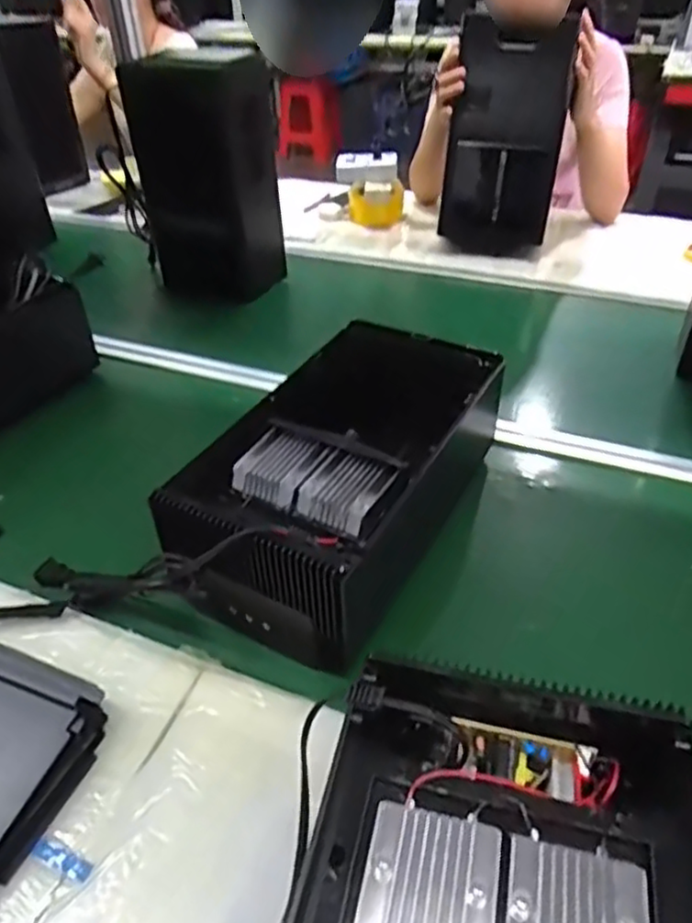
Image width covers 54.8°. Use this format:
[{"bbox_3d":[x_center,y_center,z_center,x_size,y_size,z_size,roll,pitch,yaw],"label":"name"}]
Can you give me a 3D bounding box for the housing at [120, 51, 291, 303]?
[{"bbox_3d":[-0.208,-0.460,1.101,0.216,0.385,0.150,22,45,26],"label":"housing"}]

